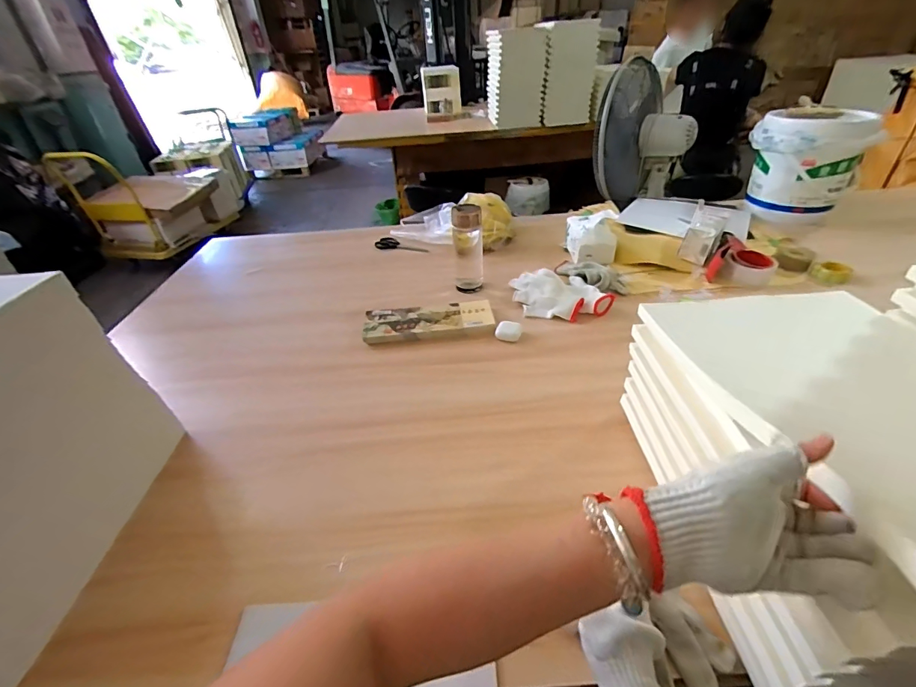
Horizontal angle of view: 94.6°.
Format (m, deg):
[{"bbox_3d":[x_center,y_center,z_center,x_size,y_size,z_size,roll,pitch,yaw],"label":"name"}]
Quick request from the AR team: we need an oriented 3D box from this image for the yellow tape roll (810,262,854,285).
[{"bbox_3d":[0.820,-0.157,0.927,0.068,0.023,0.071,-3,38,3],"label":"yellow tape roll"}]

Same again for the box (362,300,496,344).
[{"bbox_3d":[-0.059,-0.047,0.868,0.260,0.030,0.094,-8,37,-5],"label":"box"}]

